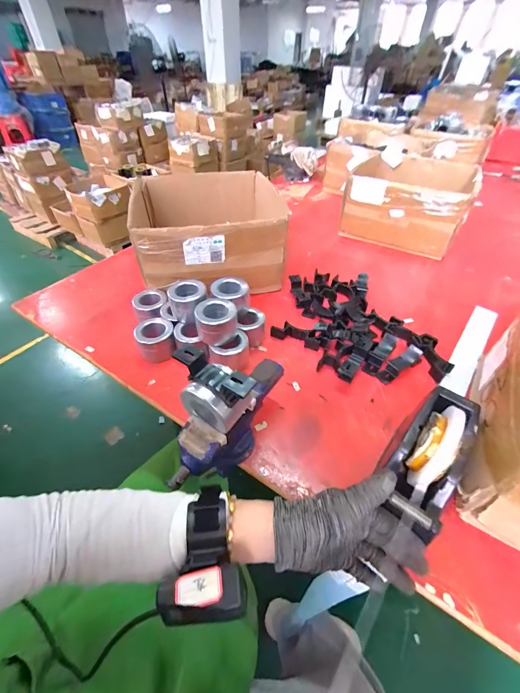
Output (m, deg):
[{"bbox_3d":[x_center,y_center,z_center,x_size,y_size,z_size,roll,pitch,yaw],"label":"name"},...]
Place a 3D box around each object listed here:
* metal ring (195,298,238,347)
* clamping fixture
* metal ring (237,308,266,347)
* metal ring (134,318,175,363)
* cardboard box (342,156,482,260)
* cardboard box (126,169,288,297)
[{"bbox_3d":[-0.075,-0.042,0.517,0.068,0.059,0.068,-3,45,-3],"label":"metal ring"},{"bbox_3d":[-0.042,0.076,0.389,0.099,0.175,0.185,12,46,12],"label":"clamping fixture"},{"bbox_3d":[-0.016,-0.035,0.586,0.054,0.058,0.058,0,45,0],"label":"metal ring"},{"bbox_3d":[-0.195,-0.010,0.554,0.068,0.054,0.070,-12,46,-12],"label":"metal ring"},{"bbox_3d":[0.458,-0.453,0.922,0.316,0.171,0.330,22,49,21],"label":"cardboard box"},{"bbox_3d":[-0.114,-0.283,0.731,0.332,0.167,0.338,-6,45,-6],"label":"cardboard box"}]

